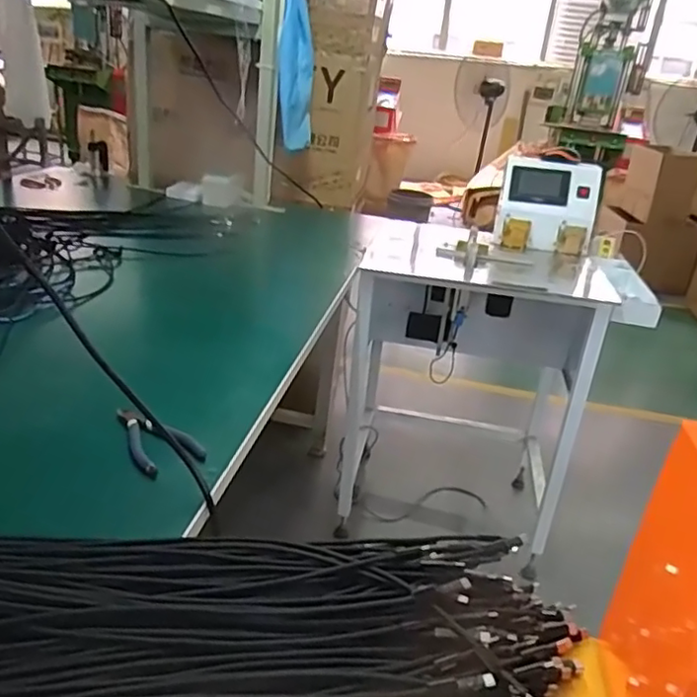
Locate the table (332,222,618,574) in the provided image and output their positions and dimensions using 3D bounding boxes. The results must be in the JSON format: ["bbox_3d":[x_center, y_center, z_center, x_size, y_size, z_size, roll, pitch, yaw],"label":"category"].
[{"bbox_3d":[0.305,0.084,1.591,0.600,0.718,0.453,11,26,10],"label":"table"}]

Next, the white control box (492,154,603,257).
[{"bbox_3d":[0.481,-0.351,1.474,0.224,0.197,0.143,10,26,7],"label":"white control box"}]

